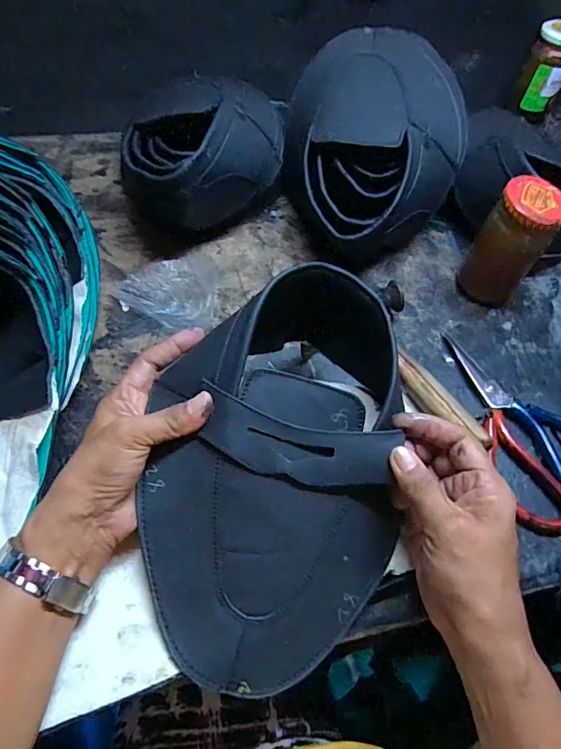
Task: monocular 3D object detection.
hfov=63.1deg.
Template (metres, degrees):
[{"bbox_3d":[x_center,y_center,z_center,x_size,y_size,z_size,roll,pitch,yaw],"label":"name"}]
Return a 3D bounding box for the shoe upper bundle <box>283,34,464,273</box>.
[{"bbox_3d":[0.099,-0.245,0.504,0.183,0.132,0.254,6,57,-1],"label":"shoe upper bundle"}]

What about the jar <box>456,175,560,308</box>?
[{"bbox_3d":[0.223,-0.125,0.449,0.054,0.117,0.060,-38,68,-25],"label":"jar"}]

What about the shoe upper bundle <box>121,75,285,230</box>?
[{"bbox_3d":[-0.082,-0.216,0.482,0.155,0.112,0.112,-34,66,-23],"label":"shoe upper bundle"}]

